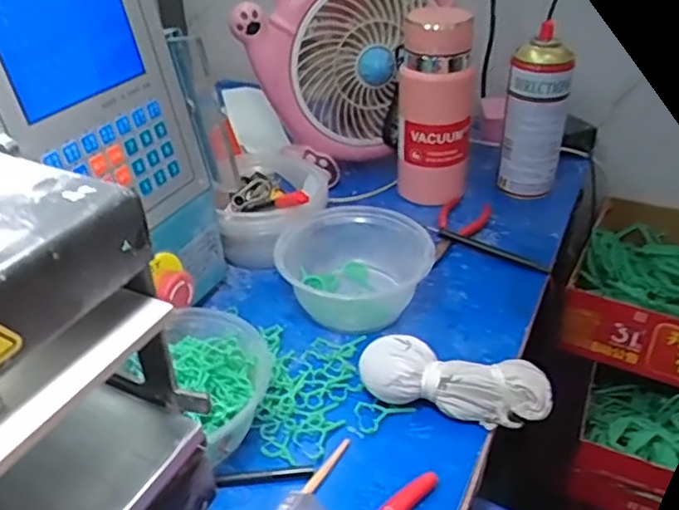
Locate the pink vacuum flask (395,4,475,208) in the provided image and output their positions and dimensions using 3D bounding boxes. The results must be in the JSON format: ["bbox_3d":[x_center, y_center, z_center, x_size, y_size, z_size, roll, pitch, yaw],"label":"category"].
[{"bbox_3d":[0.102,-0.153,0.686,0.077,0.207,0.080,-1,34,0],"label":"pink vacuum flask"}]

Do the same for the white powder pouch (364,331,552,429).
[{"bbox_3d":[0.085,0.091,0.463,0.134,0.034,0.044,6,35,10],"label":"white powder pouch"}]

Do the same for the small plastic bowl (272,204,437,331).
[{"bbox_3d":[0.011,0.014,0.562,0.129,0.059,0.120,-1,34,1],"label":"small plastic bowl"}]

